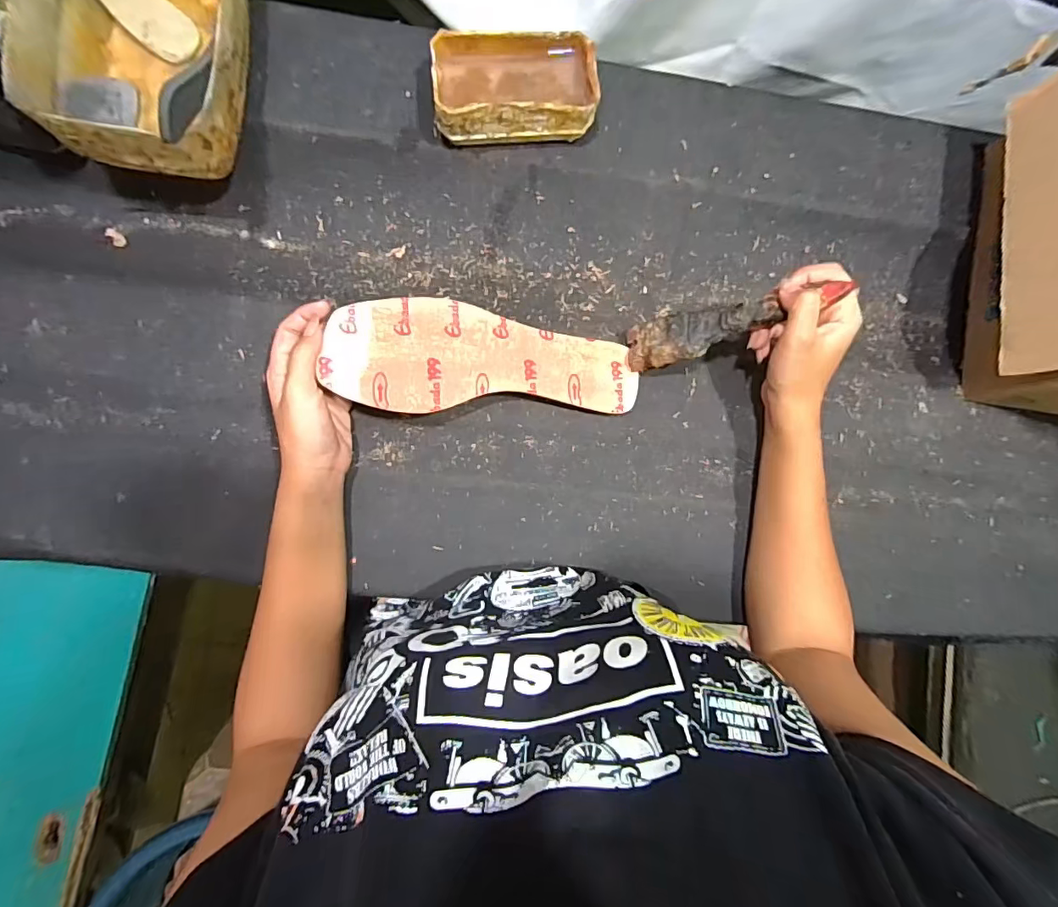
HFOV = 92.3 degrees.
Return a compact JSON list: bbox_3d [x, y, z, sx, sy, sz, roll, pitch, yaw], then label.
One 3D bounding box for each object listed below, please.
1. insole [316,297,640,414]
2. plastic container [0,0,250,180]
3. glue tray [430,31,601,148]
[{"bbox_3d":[-0.029,-0.071,0.391,0.236,0.005,0.081,2,88,-16],"label":"insole"},{"bbox_3d":[-0.269,-0.297,0.359,0.126,0.074,0.188,4,86,-6],"label":"plastic container"},{"bbox_3d":[-0.012,-0.290,0.408,0.124,0.048,0.072,-5,87,-7],"label":"glue tray"}]

